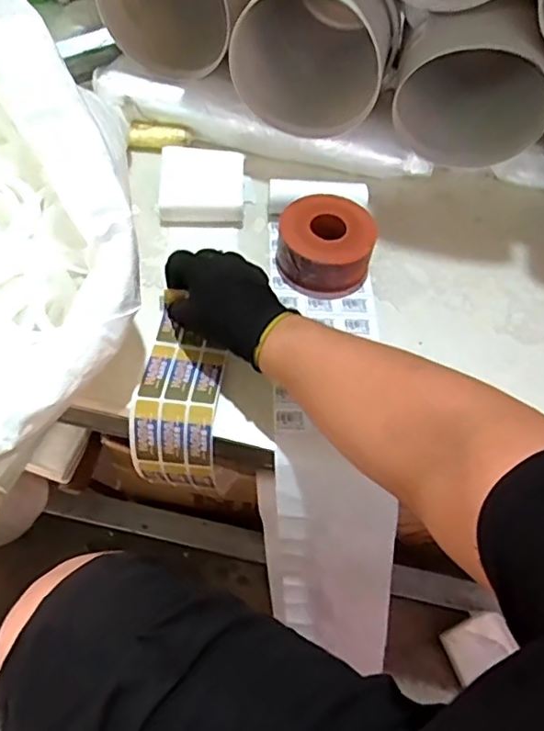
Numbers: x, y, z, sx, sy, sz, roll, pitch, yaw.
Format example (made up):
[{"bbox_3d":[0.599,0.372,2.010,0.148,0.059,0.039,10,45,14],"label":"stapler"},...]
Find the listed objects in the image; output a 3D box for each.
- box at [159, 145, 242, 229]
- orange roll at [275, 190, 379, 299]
[{"bbox_3d":[-0.080,-0.207,0.657,0.093,0.023,0.109,-1,60,-4],"label":"box"},{"bbox_3d":[0.057,-0.129,0.609,0.099,0.043,0.101,2,59,-3],"label":"orange roll"}]

